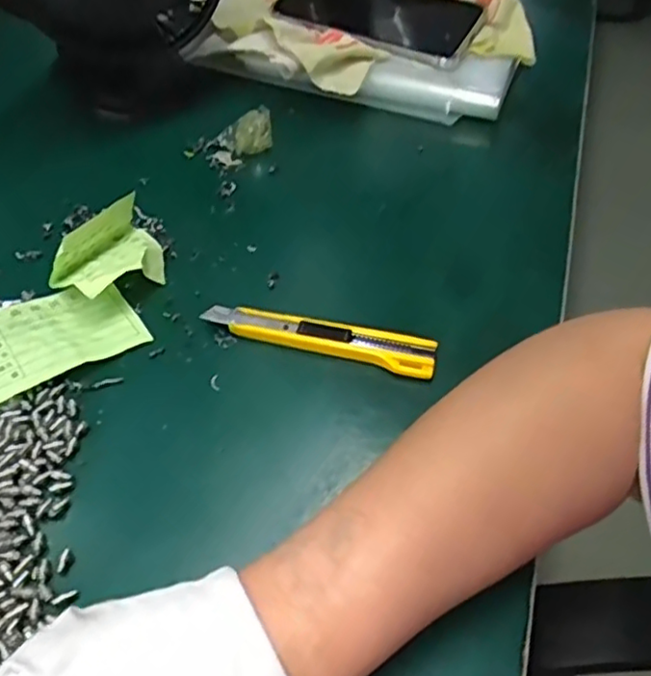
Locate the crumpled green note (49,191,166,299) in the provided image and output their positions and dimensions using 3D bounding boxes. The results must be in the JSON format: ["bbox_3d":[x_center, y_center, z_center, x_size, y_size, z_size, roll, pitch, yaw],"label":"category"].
[{"bbox_3d":[-0.123,-0.047,0.383,0.053,0.029,0.062,39,59,25],"label":"crumpled green note"}]

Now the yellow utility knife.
[{"bbox_3d":[-0.003,-0.001,0.361,0.125,0.012,0.020,14,51,8],"label":"yellow utility knife"}]

